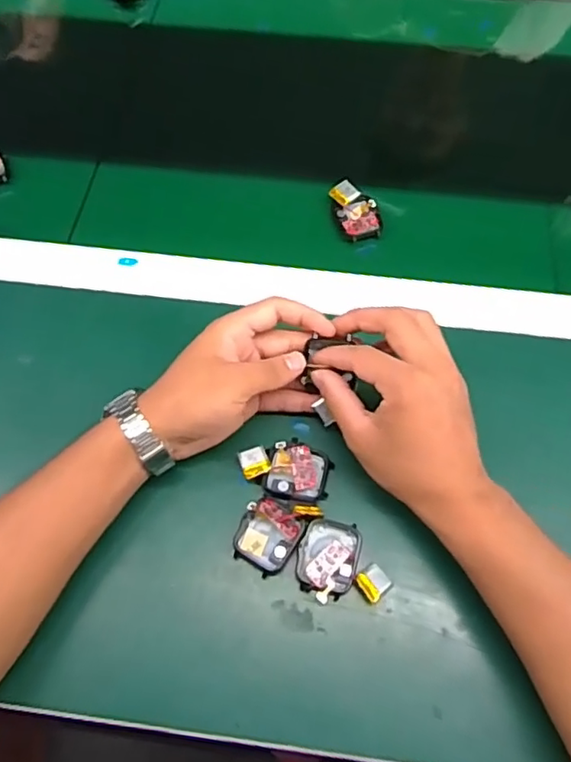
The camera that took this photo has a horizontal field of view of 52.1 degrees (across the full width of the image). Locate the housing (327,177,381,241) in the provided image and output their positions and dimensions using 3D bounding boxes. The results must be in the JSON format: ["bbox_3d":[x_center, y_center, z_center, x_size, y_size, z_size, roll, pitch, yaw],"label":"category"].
[{"bbox_3d":[0.061,-0.148,0.512,0.036,0.024,0.054,-22,67,-9],"label":"housing"}]

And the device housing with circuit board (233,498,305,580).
[{"bbox_3d":[-0.012,0.101,0.384,0.037,0.016,0.043,28,69,12],"label":"device housing with circuit board"}]

